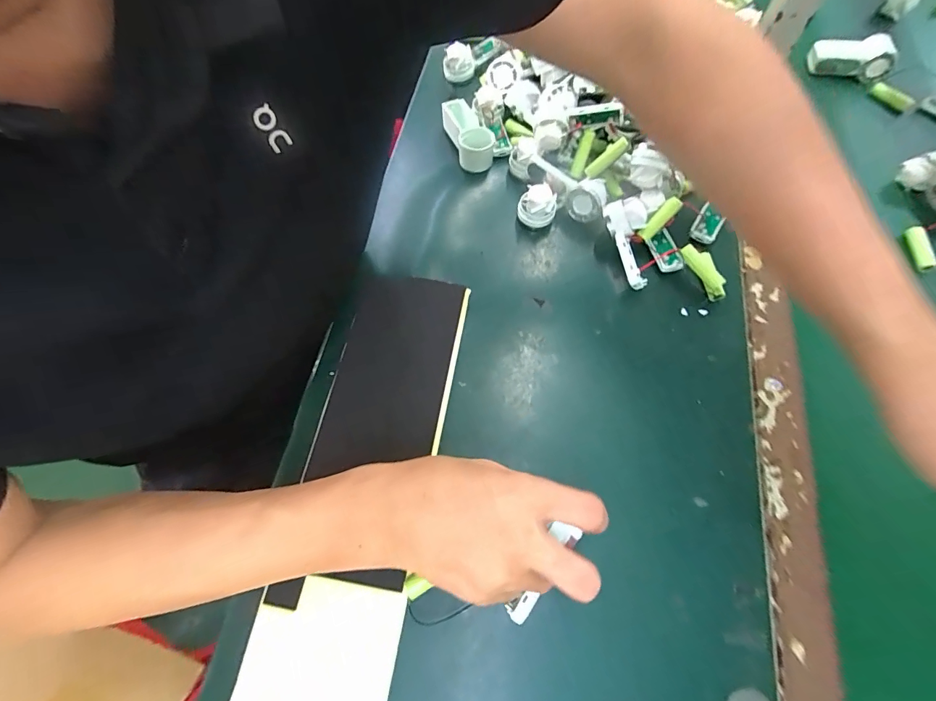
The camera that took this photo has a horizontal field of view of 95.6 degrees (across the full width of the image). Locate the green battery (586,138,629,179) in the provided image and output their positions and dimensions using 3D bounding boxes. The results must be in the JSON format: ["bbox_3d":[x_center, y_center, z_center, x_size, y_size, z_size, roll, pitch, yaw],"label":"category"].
[{"bbox_3d":[0.150,-0.211,0.462,0.012,0.051,0.015,8,58,-40],"label":"green battery"}]

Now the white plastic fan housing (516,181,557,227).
[{"bbox_3d":[0.074,-0.154,0.456,0.035,0.037,0.036,-37,70,-14],"label":"white plastic fan housing"}]

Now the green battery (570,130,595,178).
[{"bbox_3d":[0.126,-0.217,0.470,0.014,0.048,0.014,22,29,10],"label":"green battery"}]

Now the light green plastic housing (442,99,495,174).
[{"bbox_3d":[0.003,-0.256,0.502,0.045,0.031,0.084,-16,66,-6],"label":"light green plastic housing"}]

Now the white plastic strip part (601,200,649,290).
[{"bbox_3d":[0.160,-0.107,0.430,0.020,0.014,0.092,-14,82,-5],"label":"white plastic strip part"}]

